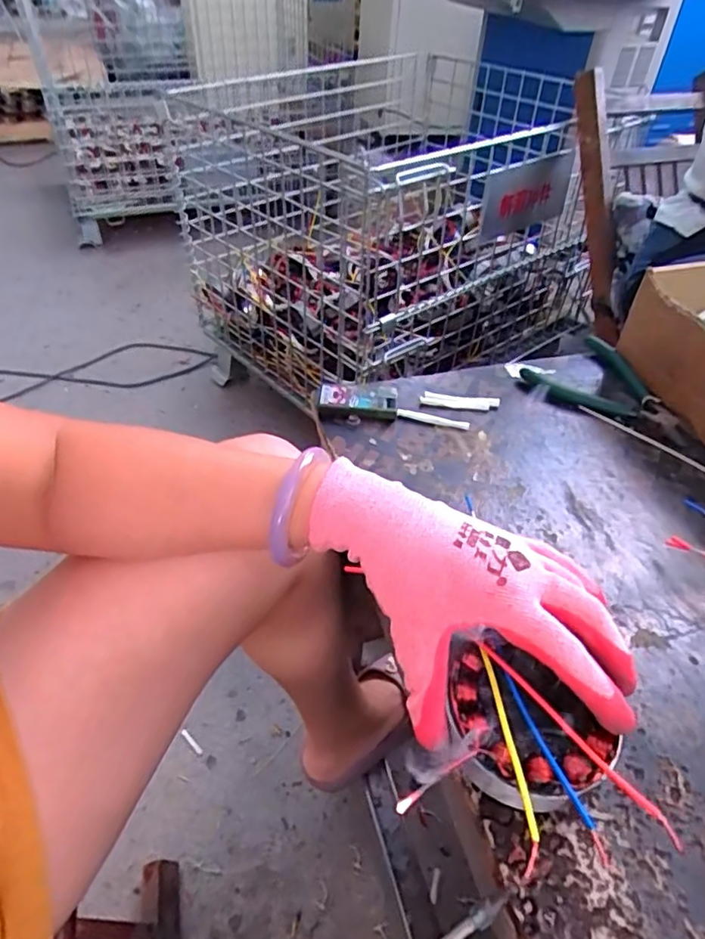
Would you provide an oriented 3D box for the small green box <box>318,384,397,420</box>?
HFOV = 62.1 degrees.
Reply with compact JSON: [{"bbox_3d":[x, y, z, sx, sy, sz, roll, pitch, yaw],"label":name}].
[{"bbox_3d":[0.005,-0.059,0.512,0.067,0.017,0.037,3,44,-2],"label":"small green box"}]

